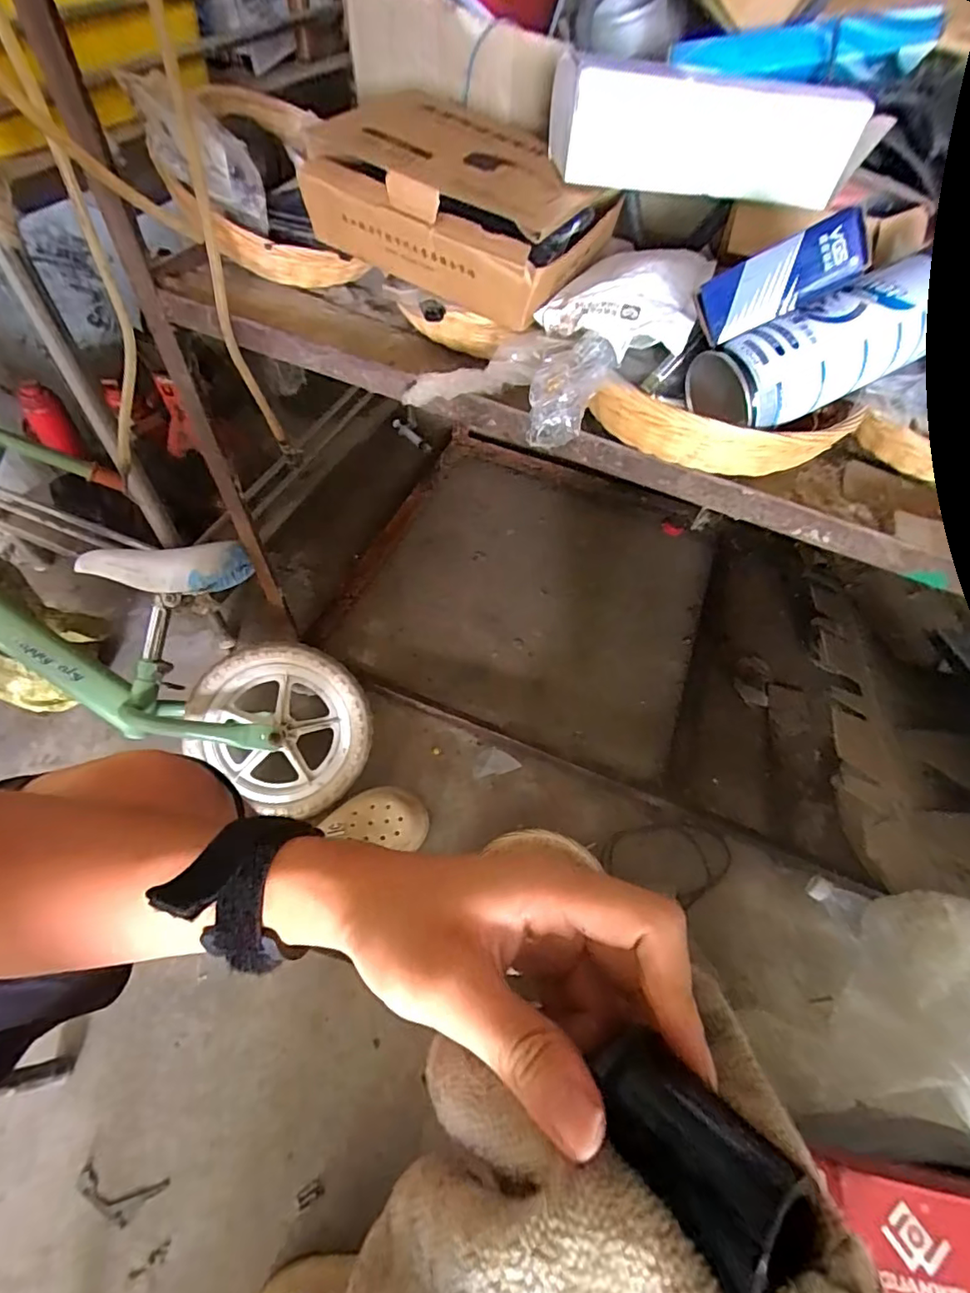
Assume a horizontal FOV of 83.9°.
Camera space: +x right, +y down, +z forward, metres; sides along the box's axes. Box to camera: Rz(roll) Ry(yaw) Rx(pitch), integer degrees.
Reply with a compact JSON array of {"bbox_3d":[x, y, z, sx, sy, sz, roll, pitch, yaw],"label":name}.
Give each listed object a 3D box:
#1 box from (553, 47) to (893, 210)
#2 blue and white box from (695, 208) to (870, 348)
[{"bbox_3d":[0.155,-0.350,0.368,0.220,0.057,0.056,4,59,-1],"label":"box"},{"bbox_3d":[0.169,-0.210,0.313,0.084,0.037,0.022,-11,50,39],"label":"blue and white box"}]

